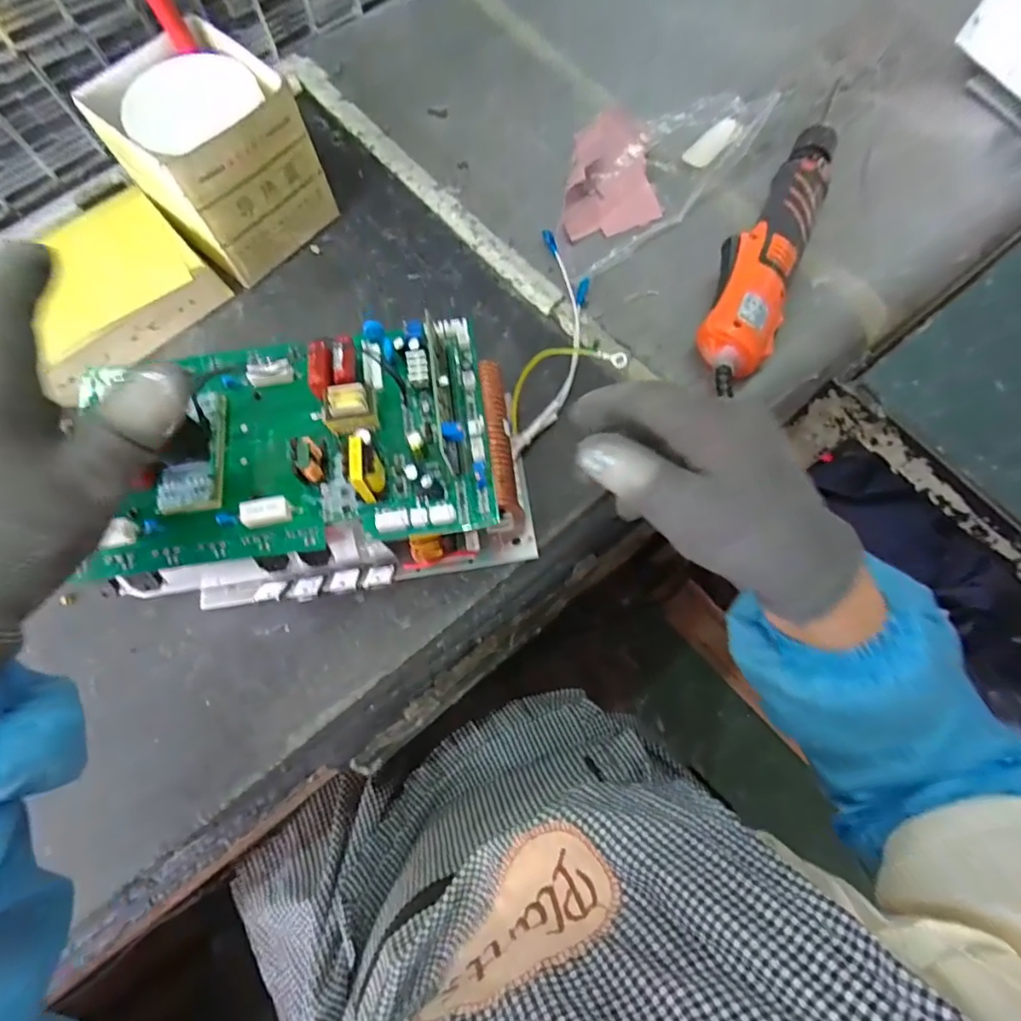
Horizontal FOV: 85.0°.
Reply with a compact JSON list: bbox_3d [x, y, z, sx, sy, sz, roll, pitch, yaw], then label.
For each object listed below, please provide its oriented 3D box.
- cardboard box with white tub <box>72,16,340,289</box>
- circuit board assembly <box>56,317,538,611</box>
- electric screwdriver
[{"bbox_3d":[-0.226,-0.270,0.428,0.117,0.110,0.119,-42,76,-11],"label":"cardboard box with white tub"},{"bbox_3d":[-0.111,-0.026,0.335,0.231,0.123,0.129,-7,72,-2],"label":"circuit board assembly"},{"bbox_3d":[0.200,-0.214,0.427,0.056,0.041,0.293,23,74,9],"label":"electric screwdriver"}]

